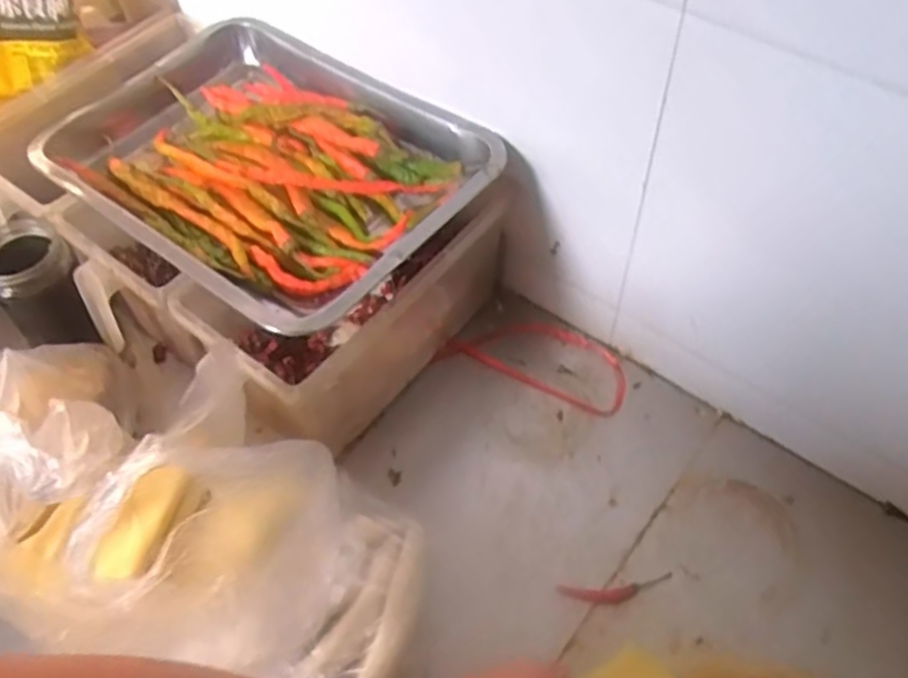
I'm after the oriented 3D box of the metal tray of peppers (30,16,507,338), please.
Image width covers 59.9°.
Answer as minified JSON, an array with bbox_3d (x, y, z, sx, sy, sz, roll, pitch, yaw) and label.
[{"bbox_3d":[-0.156,-0.148,0.669,0.343,0.044,0.260,35,64,23],"label":"metal tray of peppers"}]

